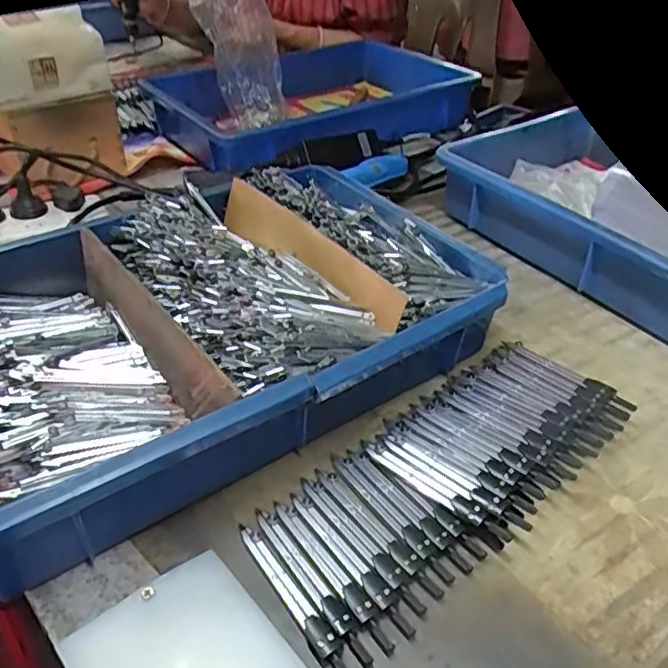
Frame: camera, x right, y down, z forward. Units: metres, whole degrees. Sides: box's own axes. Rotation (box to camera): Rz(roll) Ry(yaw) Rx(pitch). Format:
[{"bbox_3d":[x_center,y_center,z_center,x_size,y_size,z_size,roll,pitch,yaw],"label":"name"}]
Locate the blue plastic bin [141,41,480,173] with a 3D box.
[{"bbox_3d":[-0.008,-0.329,0.892,0.434,0.089,0.282,-23,46,-29],"label":"blue plastic bin"}]

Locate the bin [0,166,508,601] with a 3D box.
[{"bbox_3d":[-0.101,-0.019,0.490,0.425,0.085,0.287,-23,44,-28],"label":"bin"}]

